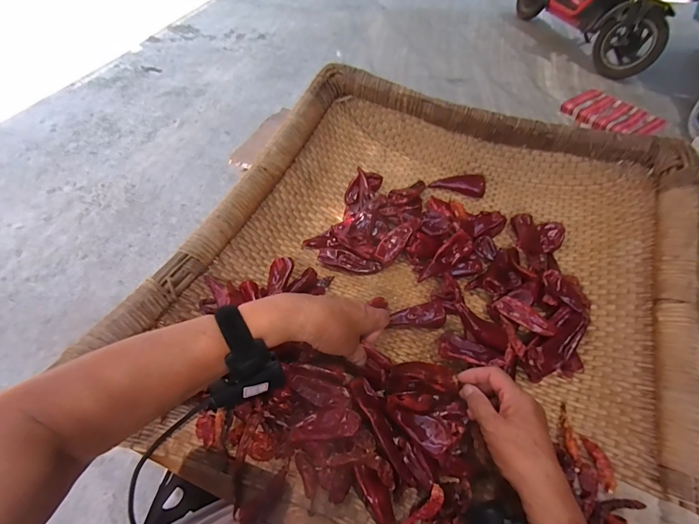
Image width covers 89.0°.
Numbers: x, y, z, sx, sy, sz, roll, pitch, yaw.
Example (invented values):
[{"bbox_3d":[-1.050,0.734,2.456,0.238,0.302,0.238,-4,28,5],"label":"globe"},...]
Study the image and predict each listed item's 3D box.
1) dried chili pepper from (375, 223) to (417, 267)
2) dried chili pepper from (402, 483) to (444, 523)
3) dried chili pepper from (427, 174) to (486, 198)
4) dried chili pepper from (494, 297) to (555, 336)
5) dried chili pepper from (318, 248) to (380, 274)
[{"bbox_3d":[0.069,-0.029,0.536,0.032,0.015,0.075,35,73,20],"label":"dried chili pepper"},{"bbox_3d":[0.058,0.239,0.333,0.074,0.006,0.017,-31,60,-10],"label":"dried chili pepper"},{"bbox_3d":[0.186,-0.136,0.606,0.088,0.026,0.038,14,52,7],"label":"dried chili pepper"},{"bbox_3d":[0.224,0.071,0.460,0.025,0.019,0.074,-34,61,-27],"label":"dried chili pepper"},{"bbox_3d":[0.000,0.001,0.531,0.091,0.021,0.027,13,52,6],"label":"dried chili pepper"}]

